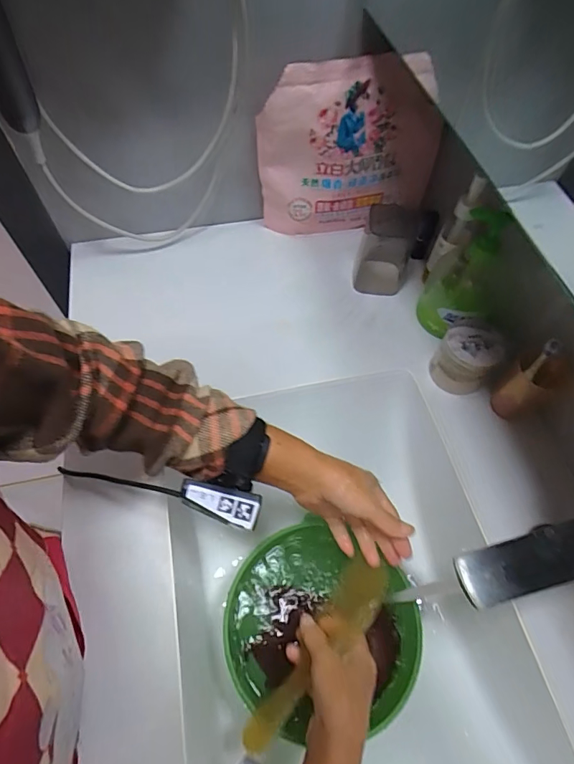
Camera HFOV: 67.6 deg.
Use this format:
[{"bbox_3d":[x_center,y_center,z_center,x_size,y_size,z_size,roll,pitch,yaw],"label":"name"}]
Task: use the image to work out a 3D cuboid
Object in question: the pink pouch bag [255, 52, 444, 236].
[{"bbox_3d":[0.085,-0.294,0.560,0.237,0.217,0.034,-12,62,-9],"label":"pink pouch bag"}]

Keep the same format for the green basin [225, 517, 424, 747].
[{"bbox_3d":[0.032,0.258,0.448,0.192,0.065,0.179,0,60,0],"label":"green basin"}]

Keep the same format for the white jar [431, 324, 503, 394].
[{"bbox_3d":[0.203,-0.023,0.494,0.060,0.064,0.057,1,60,-2],"label":"white jar"}]

